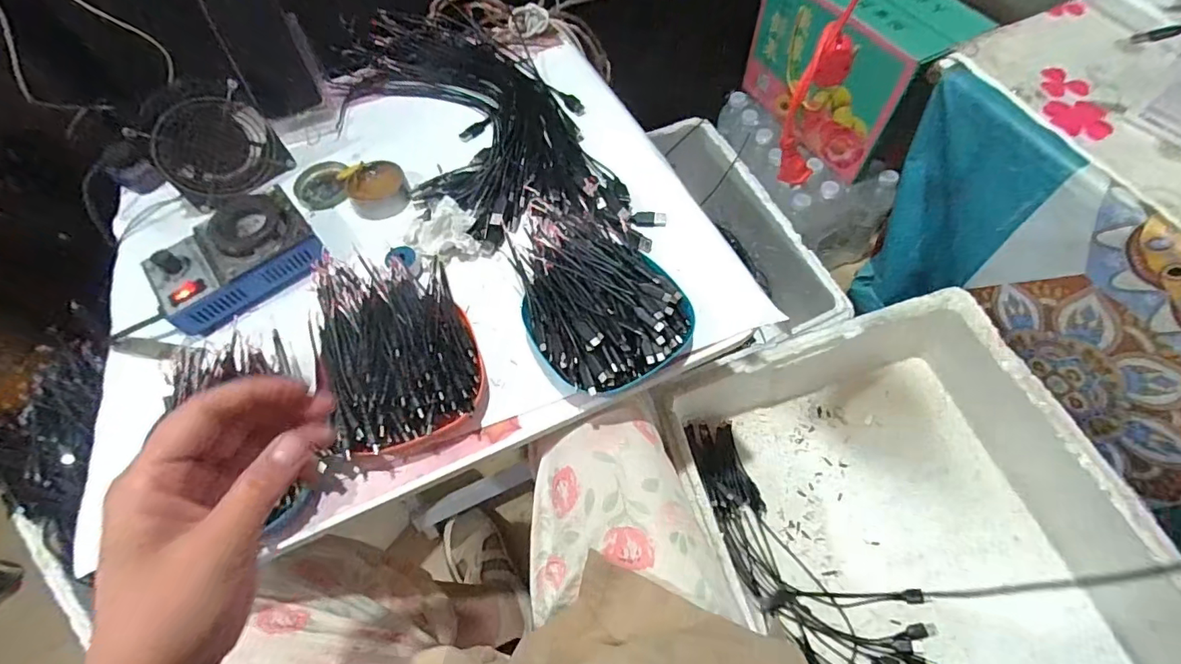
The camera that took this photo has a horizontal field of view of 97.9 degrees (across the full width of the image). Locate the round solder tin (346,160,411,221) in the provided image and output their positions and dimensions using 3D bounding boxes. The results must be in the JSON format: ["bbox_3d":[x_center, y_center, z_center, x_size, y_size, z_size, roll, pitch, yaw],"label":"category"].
[{"bbox_3d":[-0.240,-0.161,0.582,0.065,0.021,0.073,-26,63,-10],"label":"round solder tin"}]

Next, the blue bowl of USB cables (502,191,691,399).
[{"bbox_3d":[-0.001,-0.037,0.471,0.137,0.056,0.195,-31,64,-12],"label":"blue bowl of USB cables"}]

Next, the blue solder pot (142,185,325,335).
[{"bbox_3d":[-0.358,-0.073,0.521,0.151,0.060,0.096,-36,66,-15],"label":"blue solder pot"}]

